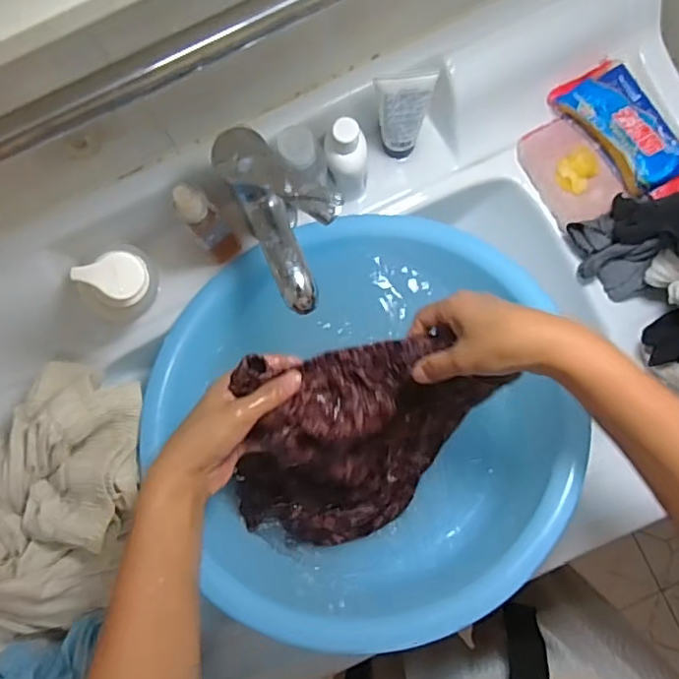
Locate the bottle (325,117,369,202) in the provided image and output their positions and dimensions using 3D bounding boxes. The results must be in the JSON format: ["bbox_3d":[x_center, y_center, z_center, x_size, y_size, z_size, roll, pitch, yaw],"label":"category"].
[{"bbox_3d":[0.007,-0.162,0.532,0.037,0.103,0.036,-9,85,1],"label":"bottle"}]

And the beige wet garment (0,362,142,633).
[{"bbox_3d":[-0.252,0.143,0.514,0.164,0.075,0.236,11,86,3],"label":"beige wet garment"}]

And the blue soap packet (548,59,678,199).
[{"bbox_3d":[0.272,-0.197,0.547,0.066,0.024,0.145,-38,85,-2],"label":"blue soap packet"}]

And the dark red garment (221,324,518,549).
[{"bbox_3d":[0.014,0.093,0.508,0.196,0.112,0.190,7,85,2],"label":"dark red garment"}]

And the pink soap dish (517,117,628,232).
[{"bbox_3d":[0.225,-0.166,0.571,0.066,0.017,0.105,-30,85,-1],"label":"pink soap dish"}]

